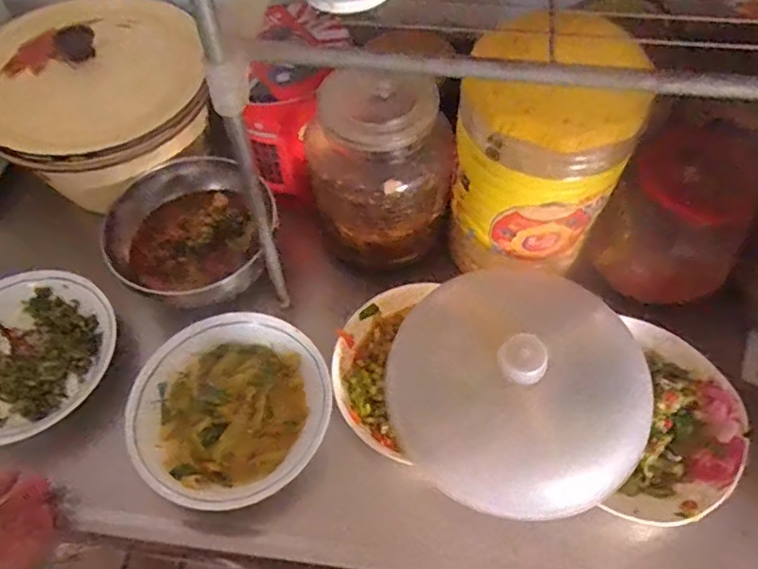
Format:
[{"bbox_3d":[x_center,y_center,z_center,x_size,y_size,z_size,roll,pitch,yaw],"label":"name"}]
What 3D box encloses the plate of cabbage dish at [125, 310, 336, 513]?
[{"bbox_3d":[-0.134,0.110,0.526,0.171,0.036,0.176,0,64,0],"label":"plate of cabbage dish"}]

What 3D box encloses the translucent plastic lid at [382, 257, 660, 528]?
[{"bbox_3d":[0.118,0.079,0.491,0.207,0.062,0.218,0,64,0],"label":"translucent plastic lid"}]

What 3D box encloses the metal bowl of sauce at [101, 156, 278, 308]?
[{"bbox_3d":[-0.193,-0.053,0.589,0.158,0.053,0.173,-38,70,-17],"label":"metal bowl of sauce"}]

